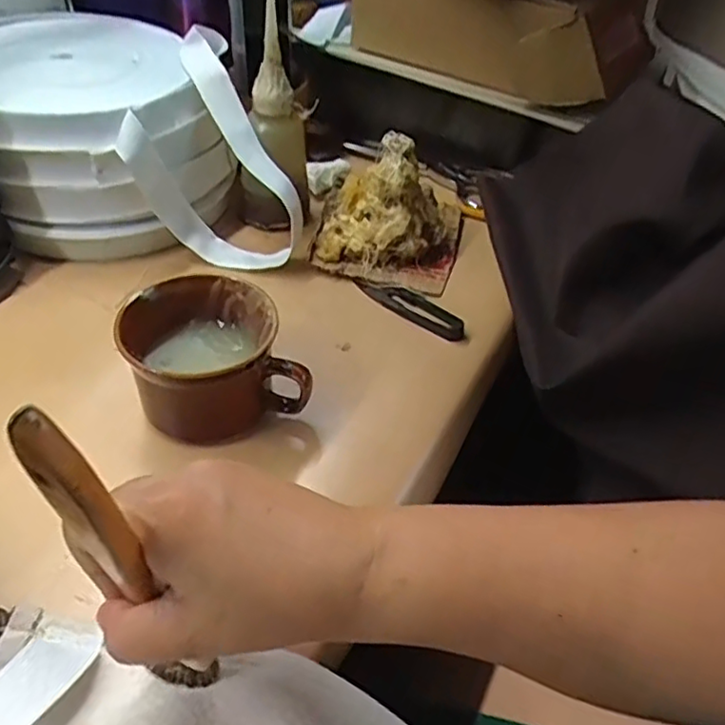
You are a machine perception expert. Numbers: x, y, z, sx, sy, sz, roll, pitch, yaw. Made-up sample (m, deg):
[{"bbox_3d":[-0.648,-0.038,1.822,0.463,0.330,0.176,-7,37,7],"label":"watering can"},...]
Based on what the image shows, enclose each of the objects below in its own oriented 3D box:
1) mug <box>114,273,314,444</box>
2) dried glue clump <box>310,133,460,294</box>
[{"bbox_3d":[-0.089,-0.002,0.377,0.095,0.062,0.085,-11,47,-19],"label":"mug"},{"bbox_3d":[0.024,-0.129,0.509,0.114,0.090,0.117,11,44,3],"label":"dried glue clump"}]

